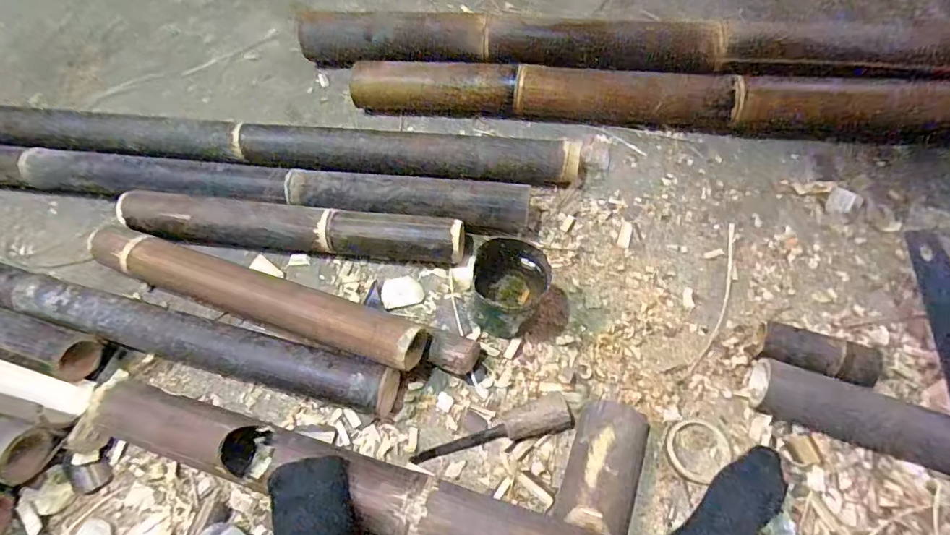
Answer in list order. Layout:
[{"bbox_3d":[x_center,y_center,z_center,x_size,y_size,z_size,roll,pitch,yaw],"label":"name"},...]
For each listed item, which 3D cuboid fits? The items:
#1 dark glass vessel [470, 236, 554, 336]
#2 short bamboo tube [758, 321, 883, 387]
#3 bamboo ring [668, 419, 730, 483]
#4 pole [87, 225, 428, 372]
[{"bbox_3d":[0.043,0.029,0.669,0.109,0.105,0.105,18,65,13],"label":"dark glass vessel"},{"bbox_3d":[0.442,0.113,0.624,0.146,0.050,0.054,18,65,13],"label":"short bamboo tube"},{"bbox_3d":[0.276,0.223,0.603,0.076,0.011,0.072,-2,62,3],"label":"bamboo ring"},{"bbox_3d":[-0.337,0.027,0.682,0.569,0.060,0.074,16,64,13],"label":"pole"}]

